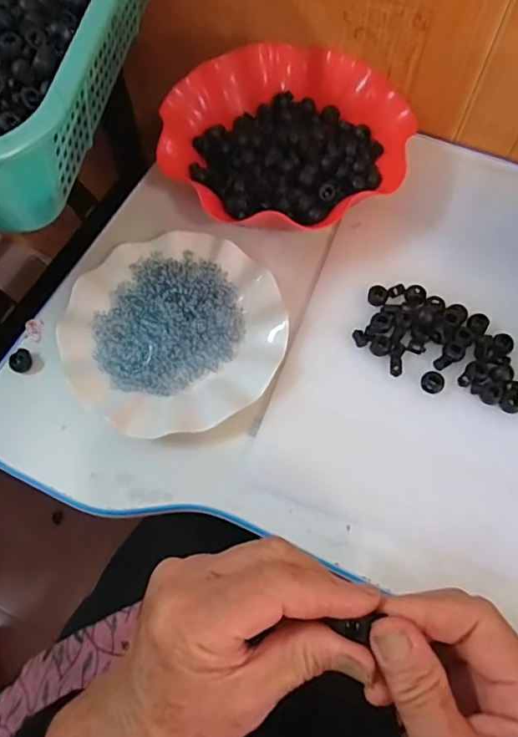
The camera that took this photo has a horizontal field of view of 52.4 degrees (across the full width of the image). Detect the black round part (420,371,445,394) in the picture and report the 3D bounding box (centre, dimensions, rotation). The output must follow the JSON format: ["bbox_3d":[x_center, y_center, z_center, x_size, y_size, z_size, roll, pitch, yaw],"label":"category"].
[{"bbox_3d":[0.138,0.011,0.417,0.018,0.010,0.015,32,69,14],"label":"black round part"}]

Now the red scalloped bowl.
[{"bbox_3d":[0.025,-0.216,0.499,0.226,0.044,0.220,0,65,0],"label":"red scalloped bowl"}]

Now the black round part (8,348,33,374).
[{"bbox_3d":[-0.199,-0.006,0.440,0.015,0.012,0.018,42,72,18],"label":"black round part"}]

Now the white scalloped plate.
[{"bbox_3d":[-0.071,-0.033,0.441,0.177,0.024,0.179,0,65,0],"label":"white scalloped plate"}]

